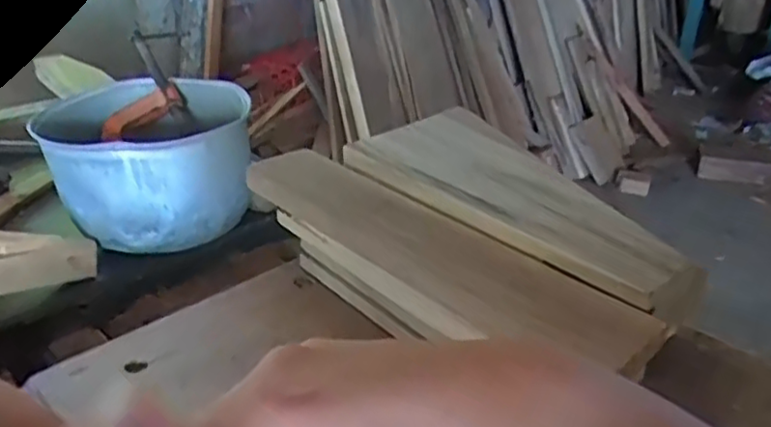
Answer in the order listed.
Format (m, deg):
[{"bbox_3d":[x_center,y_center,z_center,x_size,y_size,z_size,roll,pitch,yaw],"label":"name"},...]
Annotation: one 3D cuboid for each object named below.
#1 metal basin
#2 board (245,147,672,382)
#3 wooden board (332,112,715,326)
[{"bbox_3d":[-0.281,-0.064,0.809,0.222,0.128,0.212,0,28,0],"label":"metal basin"},{"bbox_3d":[0.028,0.023,0.513,0.075,0.027,0.357,-23,36,-36],"label":"board"},{"bbox_3d":[0.117,-0.024,0.563,0.144,0.015,0.343,-22,36,-35],"label":"wooden board"}]

